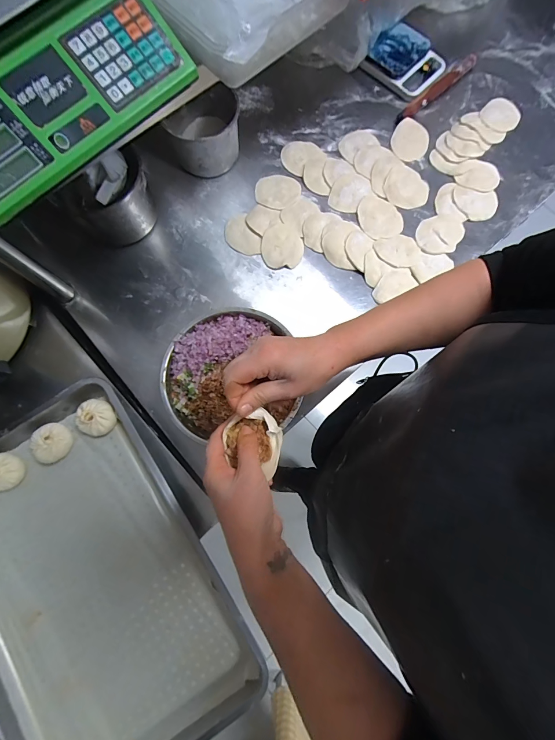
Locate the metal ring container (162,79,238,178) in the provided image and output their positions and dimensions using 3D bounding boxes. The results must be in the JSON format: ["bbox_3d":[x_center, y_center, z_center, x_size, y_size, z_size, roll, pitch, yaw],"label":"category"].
[{"bbox_3d":[-0.154,-0.509,0.705,0.135,0.111,0.147,0,77,-1],"label":"metal ring container"}]

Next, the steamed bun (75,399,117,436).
[{"bbox_3d":[-0.330,0.088,0.601,0.067,0.040,0.062,0,77,-1],"label":"steamed bun"}]

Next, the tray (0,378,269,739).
[{"bbox_3d":[-0.326,0.352,0.549,0.397,0.055,0.584,-33,80,-7],"label":"tray"}]

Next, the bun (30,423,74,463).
[{"bbox_3d":[-0.412,0.134,0.599,0.067,0.039,0.068,-18,78,-5],"label":"bun"}]

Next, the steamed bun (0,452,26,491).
[{"bbox_3d":[-0.489,0.182,0.585,0.062,0.045,0.064,-15,78,-4],"label":"steamed bun"}]

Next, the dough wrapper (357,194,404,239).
[{"bbox_3d":[0.226,-0.335,0.717,0.094,0.012,0.105,-8,77,-5],"label":"dough wrapper"}]

